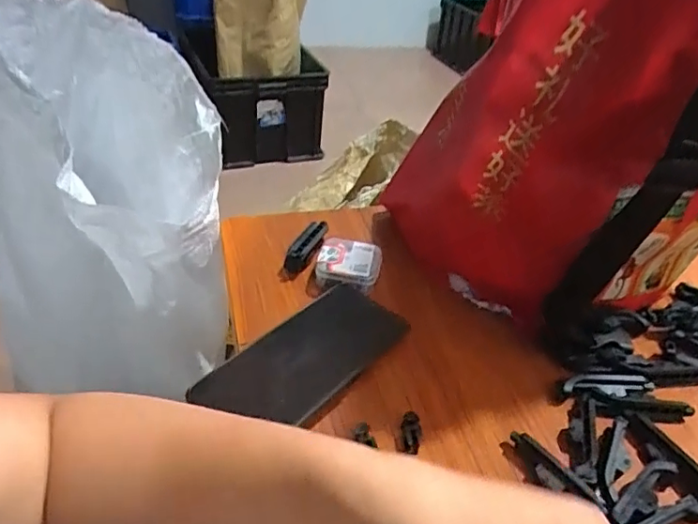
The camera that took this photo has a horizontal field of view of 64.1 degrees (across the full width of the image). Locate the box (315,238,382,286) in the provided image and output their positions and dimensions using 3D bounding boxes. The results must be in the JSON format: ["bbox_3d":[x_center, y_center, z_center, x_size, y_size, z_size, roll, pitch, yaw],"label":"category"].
[{"bbox_3d":[0.000,-0.001,0.500,0.055,0.012,0.054,11,37,7],"label":"box"}]

